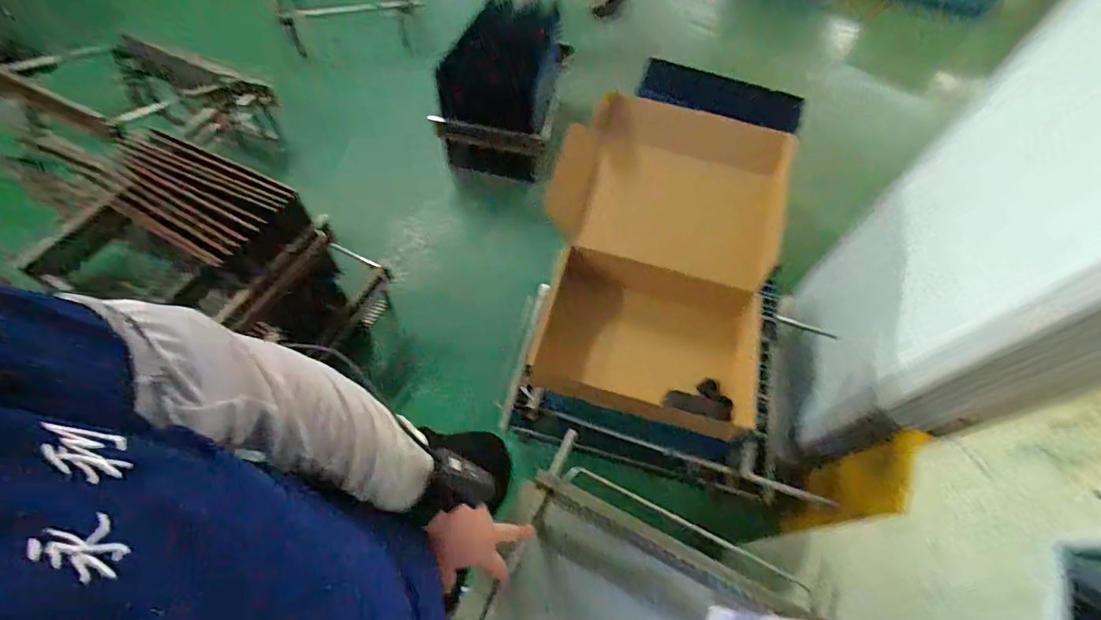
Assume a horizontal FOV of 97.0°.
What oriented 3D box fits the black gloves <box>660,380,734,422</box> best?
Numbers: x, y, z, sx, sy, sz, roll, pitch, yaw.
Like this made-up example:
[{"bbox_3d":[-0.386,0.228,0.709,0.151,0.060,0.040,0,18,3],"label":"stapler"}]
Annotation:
[{"bbox_3d":[0.266,0.158,0.876,0.113,0.051,0.089,22,62,9],"label":"black gloves"}]

